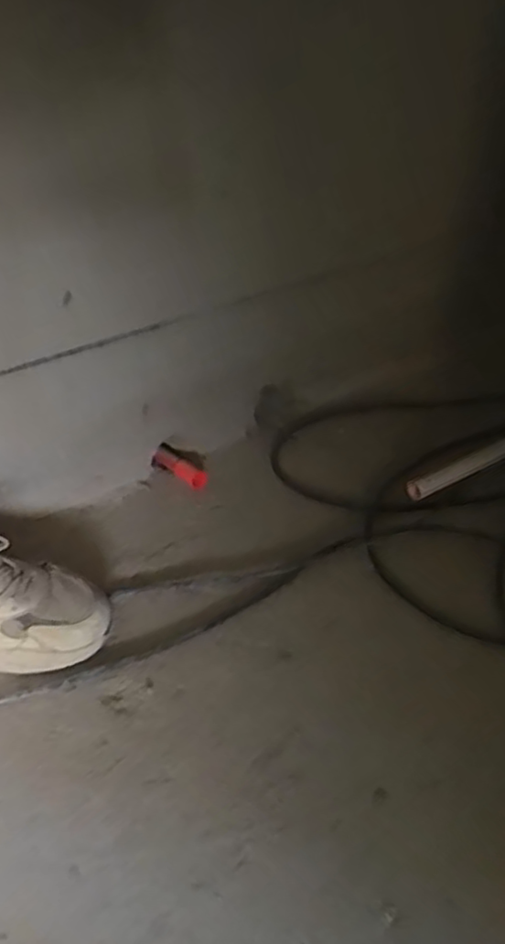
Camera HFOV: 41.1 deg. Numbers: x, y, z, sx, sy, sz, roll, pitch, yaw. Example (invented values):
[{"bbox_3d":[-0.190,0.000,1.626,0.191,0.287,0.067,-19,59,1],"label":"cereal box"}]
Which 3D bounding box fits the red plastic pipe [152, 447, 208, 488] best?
[{"bbox_3d":[-0.093,-0.002,0.880,0.083,0.027,0.022,24,45,27],"label":"red plastic pipe"}]

